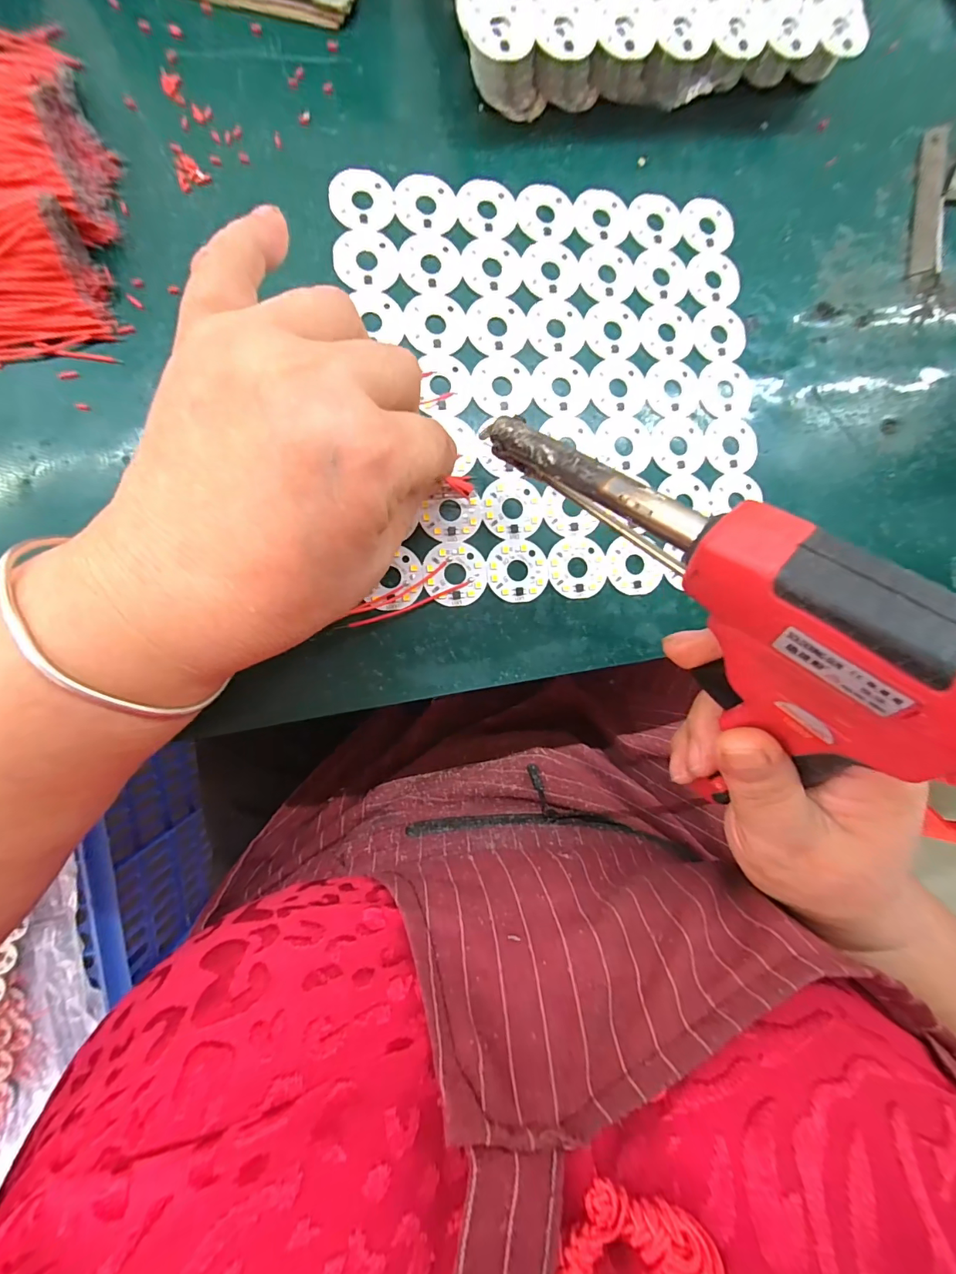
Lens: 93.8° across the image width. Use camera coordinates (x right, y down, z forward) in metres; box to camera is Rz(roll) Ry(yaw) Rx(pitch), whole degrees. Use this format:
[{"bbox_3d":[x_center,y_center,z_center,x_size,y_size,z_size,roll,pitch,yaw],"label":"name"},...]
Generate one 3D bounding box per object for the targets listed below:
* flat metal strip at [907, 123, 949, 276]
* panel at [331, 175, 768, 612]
[{"bbox_3d":[0.272,-0.262,0.267,0.022,0.004,0.094,9,86,-8],"label":"flat metal strip"},{"bbox_3d":[0.046,-0.126,0.227,0.205,0.004,0.209,-4,88,-9],"label":"panel"}]

